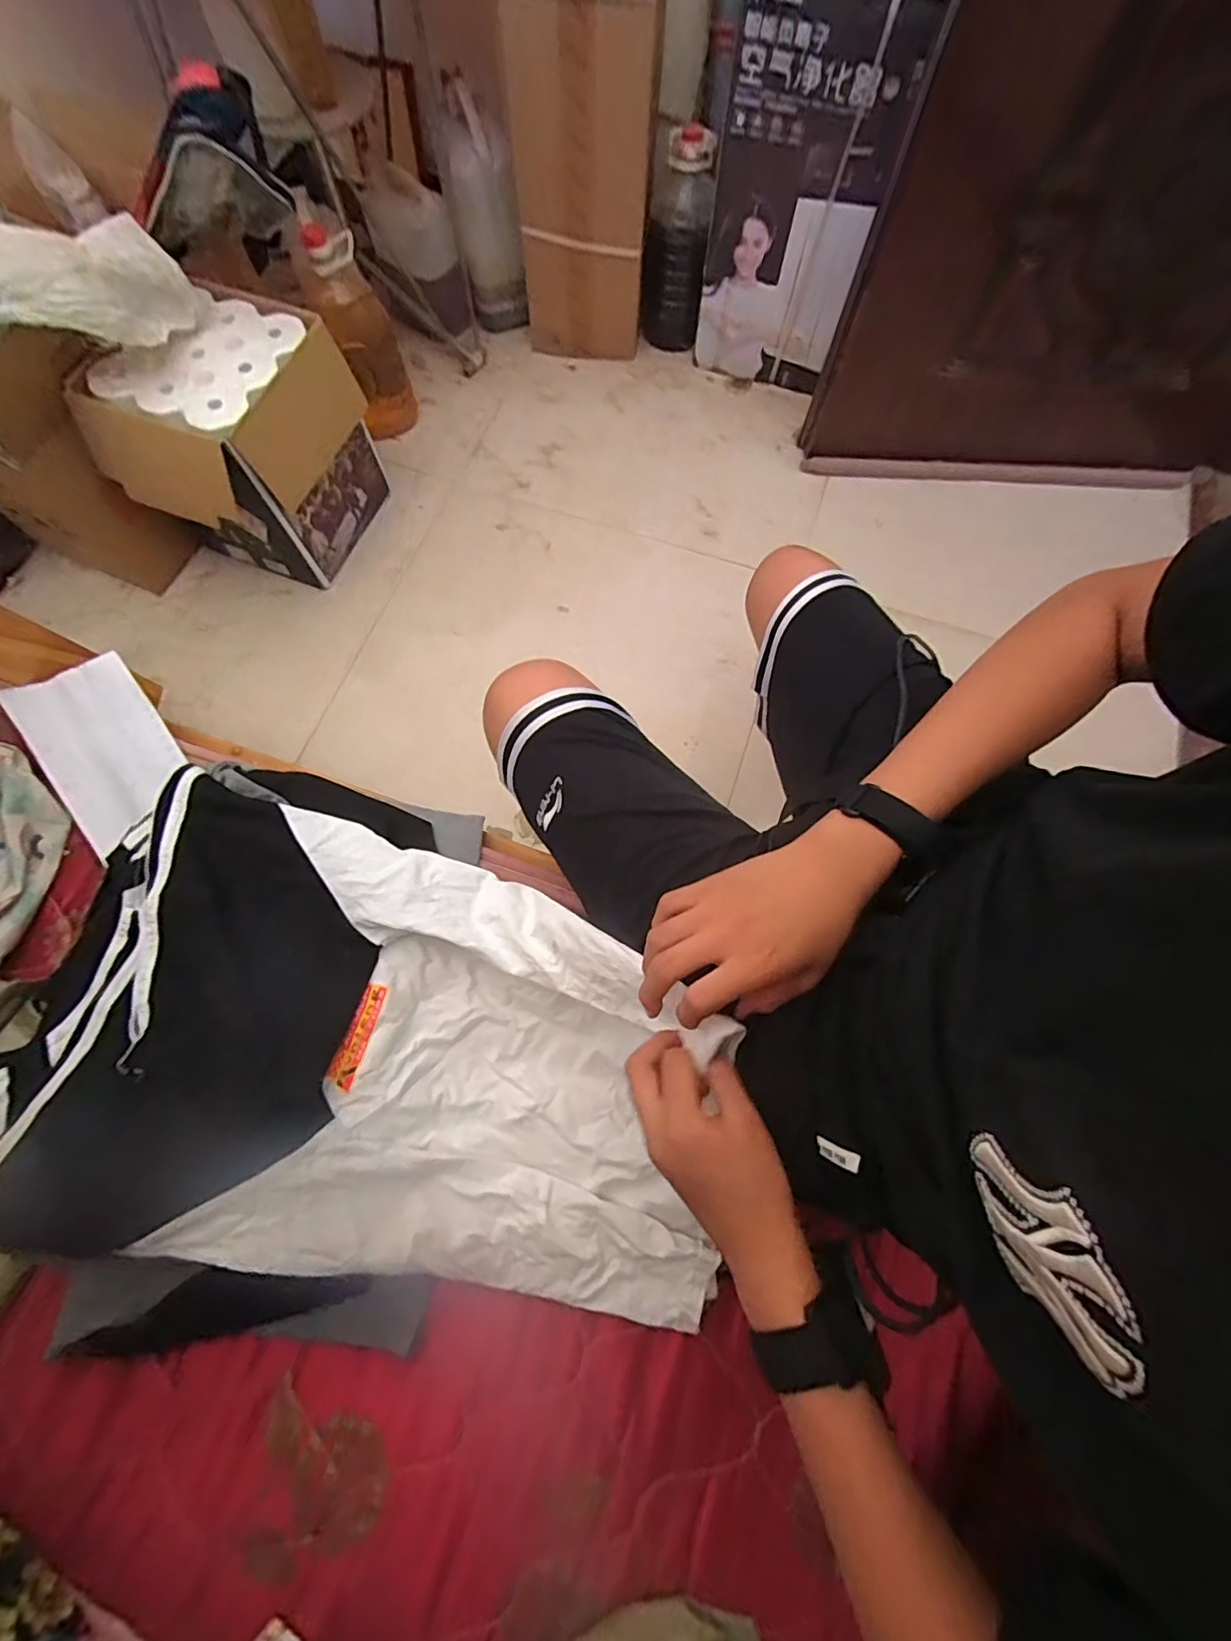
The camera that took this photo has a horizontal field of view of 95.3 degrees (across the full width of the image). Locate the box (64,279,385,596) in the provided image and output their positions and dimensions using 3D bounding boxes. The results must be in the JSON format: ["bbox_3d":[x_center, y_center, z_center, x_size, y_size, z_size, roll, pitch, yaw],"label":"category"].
[{"bbox_3d":[-0.661,-0.668,1.034,0.266,0.339,0.372,20,73,5],"label":"box"}]

